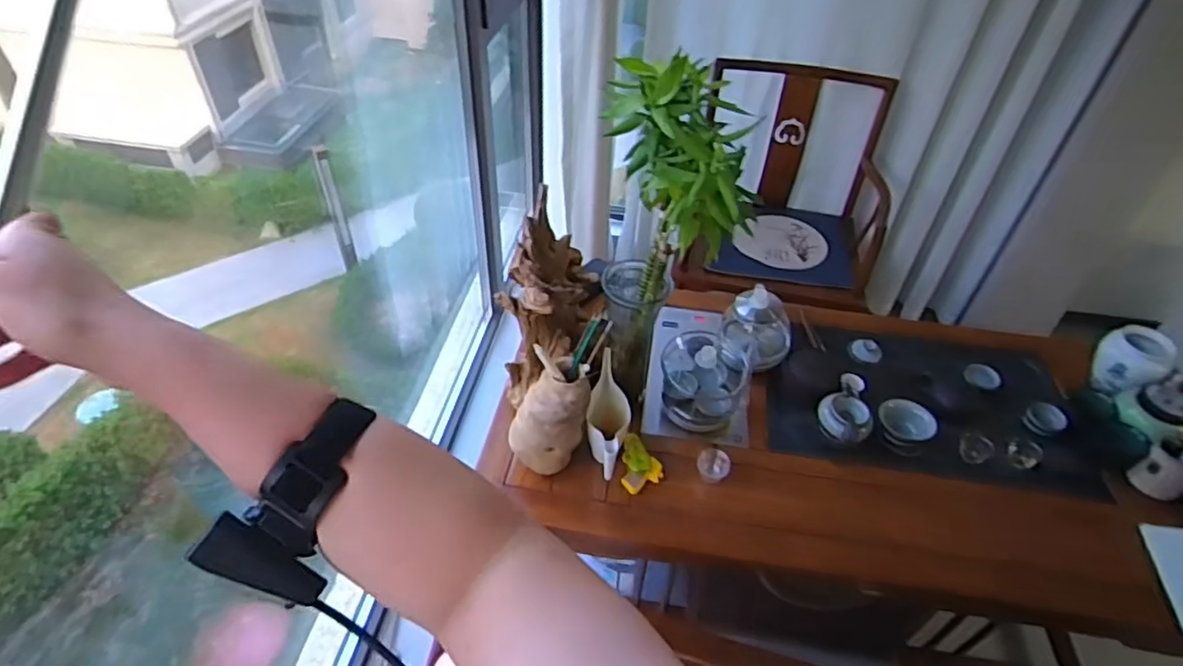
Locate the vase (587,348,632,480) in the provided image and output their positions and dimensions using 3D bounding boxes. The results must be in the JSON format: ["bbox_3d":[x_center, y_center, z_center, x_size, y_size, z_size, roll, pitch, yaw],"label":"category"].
[{"bbox_3d":[0.030,0.144,1.103,0.073,0.097,0.206,2,56,-1],"label":"vase"}]

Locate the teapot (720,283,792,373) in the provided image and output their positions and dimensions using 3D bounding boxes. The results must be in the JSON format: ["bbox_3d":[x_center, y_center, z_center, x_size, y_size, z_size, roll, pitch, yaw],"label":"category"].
[{"bbox_3d":[0.324,-0.014,1.268,0.134,0.132,0.143,-17,47,-20],"label":"teapot"}]

